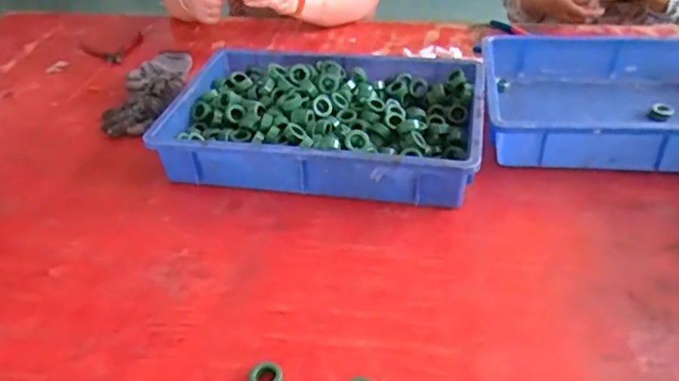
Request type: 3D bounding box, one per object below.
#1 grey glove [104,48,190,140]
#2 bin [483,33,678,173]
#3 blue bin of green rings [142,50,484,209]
[{"bbox_3d":[-0.324,-0.178,1.002,0.093,0.036,0.273,2,37,6],"label":"grey glove"},{"bbox_3d":[0.433,-0.130,0.849,0.432,0.076,0.297,3,37,8],"label":"bin"},{"bbox_3d":[-0.018,-0.107,0.850,0.430,0.080,0.294,4,38,10],"label":"blue bin of green rings"}]

